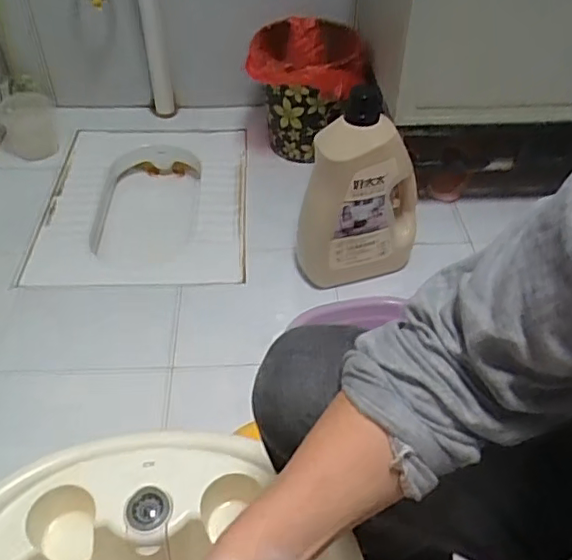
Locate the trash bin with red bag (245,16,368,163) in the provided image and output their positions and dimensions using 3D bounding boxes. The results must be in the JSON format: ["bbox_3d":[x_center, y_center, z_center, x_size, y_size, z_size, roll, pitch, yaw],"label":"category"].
[{"bbox_3d":[0.058,-0.432,1.404,0.246,0.298,0.251,8,44,8],"label":"trash bin with red bag"}]

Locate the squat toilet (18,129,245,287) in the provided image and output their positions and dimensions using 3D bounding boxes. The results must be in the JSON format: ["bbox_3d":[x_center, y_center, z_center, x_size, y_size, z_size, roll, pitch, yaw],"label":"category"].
[{"bbox_3d":[-0.316,-0.125,1.417,0.431,0.262,0.538,-1,44,-2],"label":"squat toilet"}]

